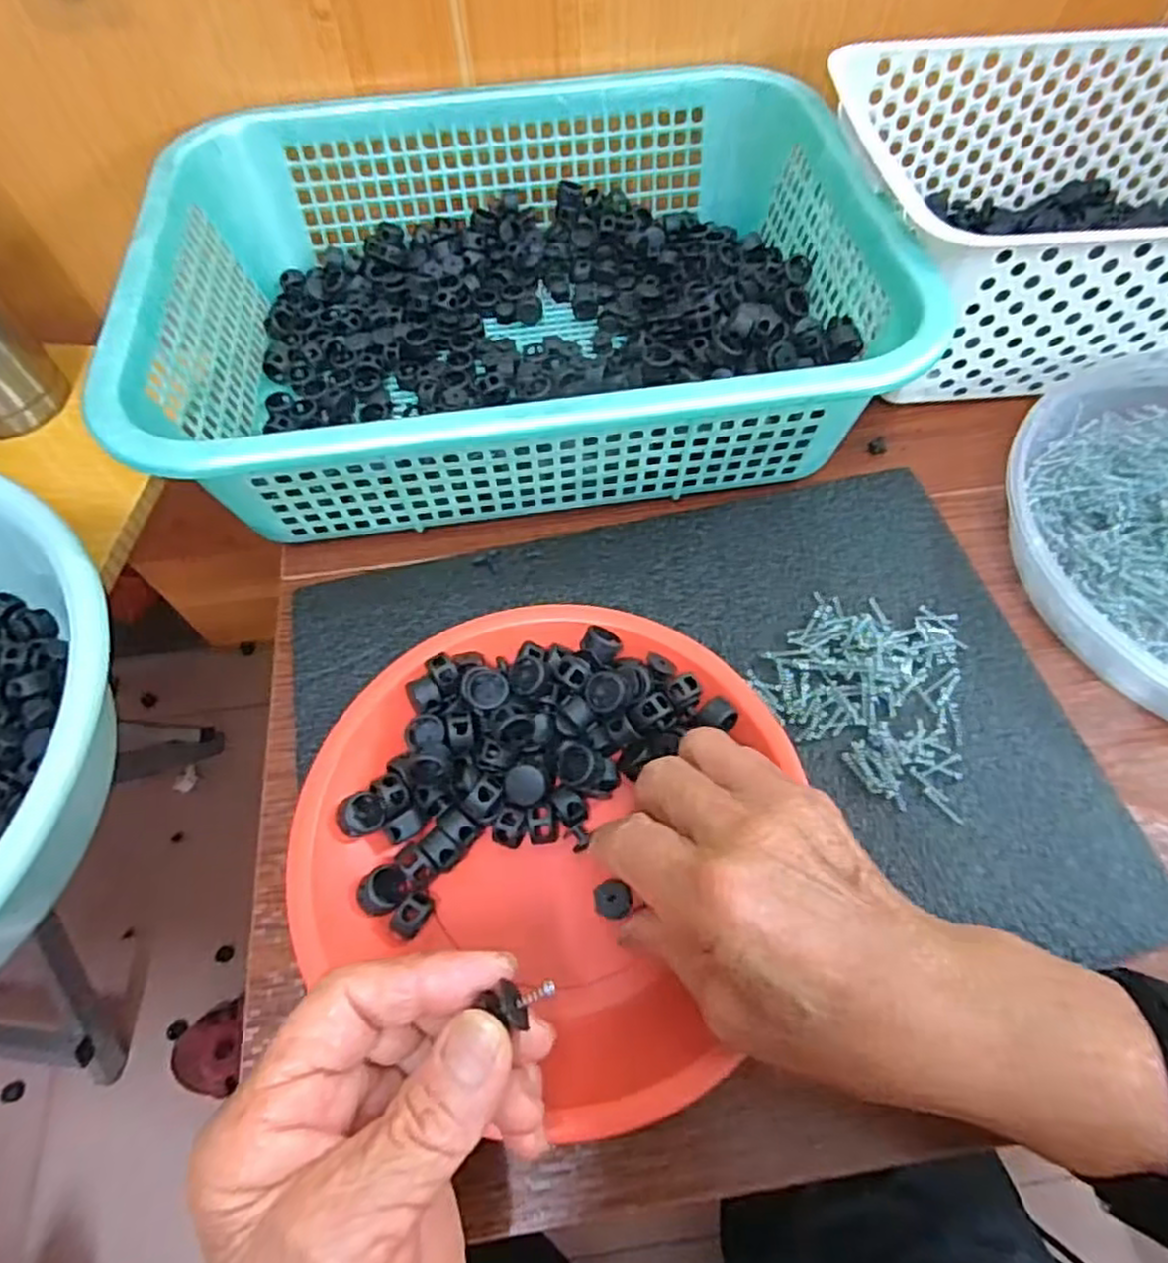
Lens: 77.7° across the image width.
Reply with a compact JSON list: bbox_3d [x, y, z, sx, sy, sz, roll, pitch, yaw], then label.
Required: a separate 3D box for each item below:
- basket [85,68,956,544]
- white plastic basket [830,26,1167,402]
[{"bbox_3d":[-0.037,-0.196,0.413,0.373,0.094,0.280,-9,61,-2],"label":"basket"},{"bbox_3d":[0.304,-0.251,0.428,0.290,0.096,0.199,-5,61,0],"label":"white plastic basket"}]

